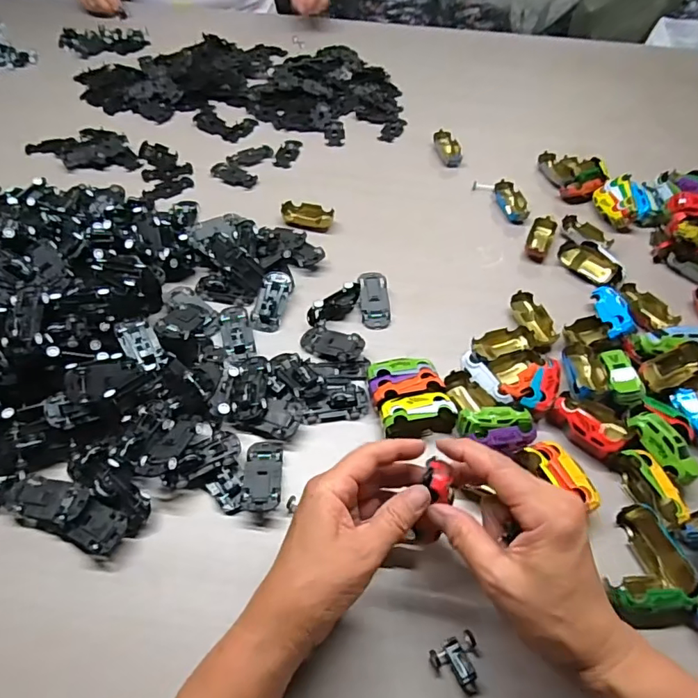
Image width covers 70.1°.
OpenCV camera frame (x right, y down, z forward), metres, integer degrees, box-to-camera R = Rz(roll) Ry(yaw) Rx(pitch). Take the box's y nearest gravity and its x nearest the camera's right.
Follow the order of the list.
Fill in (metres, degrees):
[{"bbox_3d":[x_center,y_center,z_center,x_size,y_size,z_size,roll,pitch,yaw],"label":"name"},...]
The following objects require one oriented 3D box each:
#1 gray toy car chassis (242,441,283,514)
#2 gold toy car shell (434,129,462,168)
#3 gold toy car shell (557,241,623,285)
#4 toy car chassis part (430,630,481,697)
[{"bbox_3d":[-0.070,0.101,0.404,0.029,0.014,0.064,-1,53,-4],"label":"gray toy car chassis"},{"bbox_3d":[0.141,-0.284,0.709,0.032,0.022,0.064,-7,53,-9],"label":"gold toy car shell"},{"bbox_3d":[0.273,-0.097,0.562,0.029,0.025,0.071,-31,60,-24],"label":"gold toy car shell"},{"bbox_3d":[0.074,0.209,0.329,0.033,0.008,0.033,-20,56,-17],"label":"toy car chassis part"}]

